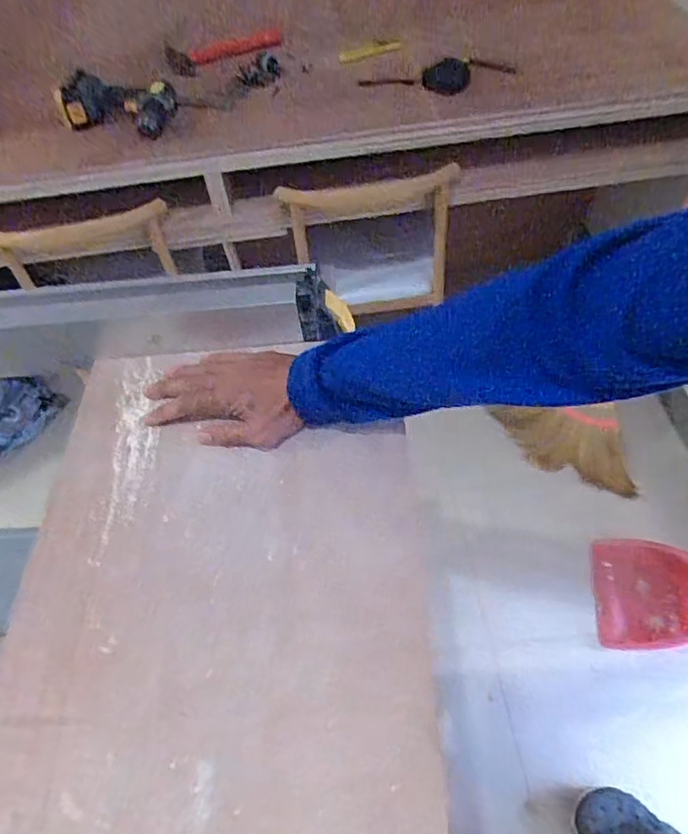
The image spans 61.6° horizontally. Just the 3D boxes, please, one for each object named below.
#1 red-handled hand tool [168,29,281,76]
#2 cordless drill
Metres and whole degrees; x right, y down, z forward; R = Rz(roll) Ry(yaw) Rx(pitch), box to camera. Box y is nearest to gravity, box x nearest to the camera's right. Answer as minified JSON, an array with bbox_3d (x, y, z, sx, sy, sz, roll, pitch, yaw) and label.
[{"bbox_3d":[-0.243,-0.736,1.156,0.256,0.056,0.022,2,52,24],"label":"red-handled hand tool"},{"bbox_3d":[-0.432,-0.590,1.083,0.211,0.088,0.075,2,54,6],"label":"cordless drill"}]

